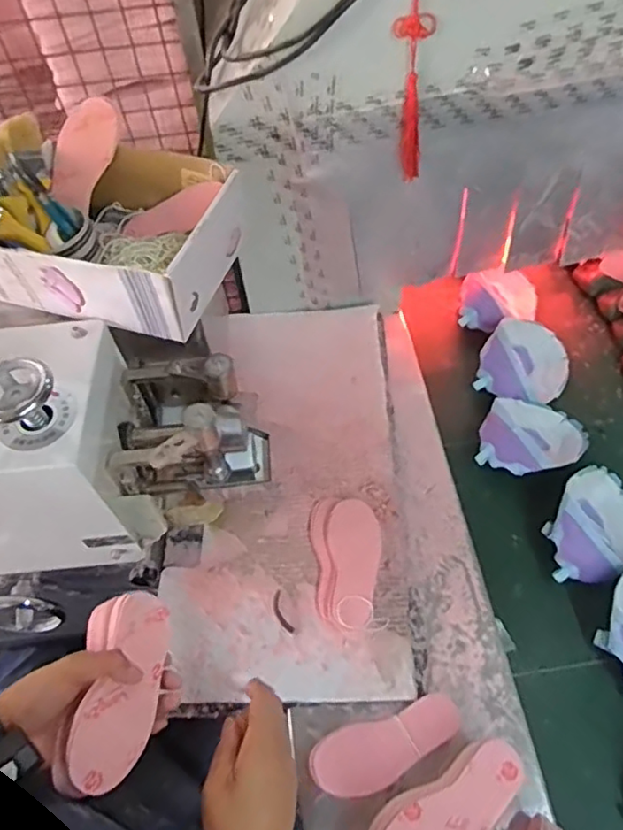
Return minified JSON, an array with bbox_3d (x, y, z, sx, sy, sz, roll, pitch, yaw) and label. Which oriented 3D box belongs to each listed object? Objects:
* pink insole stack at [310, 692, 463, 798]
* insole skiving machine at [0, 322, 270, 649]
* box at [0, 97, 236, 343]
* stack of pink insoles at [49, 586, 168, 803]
[{"bbox_3d":[0.076,0.331,0.592,0.153,0.010,0.059,-18,55,-8],"label":"pink insole stack"},{"bbox_3d":[-0.308,0.078,0.652,0.484,0.363,0.210,-10,55,-2],"label":"insole skiving machine"},{"bbox_3d":[-0.213,-0.208,0.611,0.246,0.118,0.202,13,57,13],"label":"box"},{"bbox_3d":[-0.165,0.233,0.507,0.069,0.041,0.158,27,49,-25],"label":"stack of pink insoles"}]

